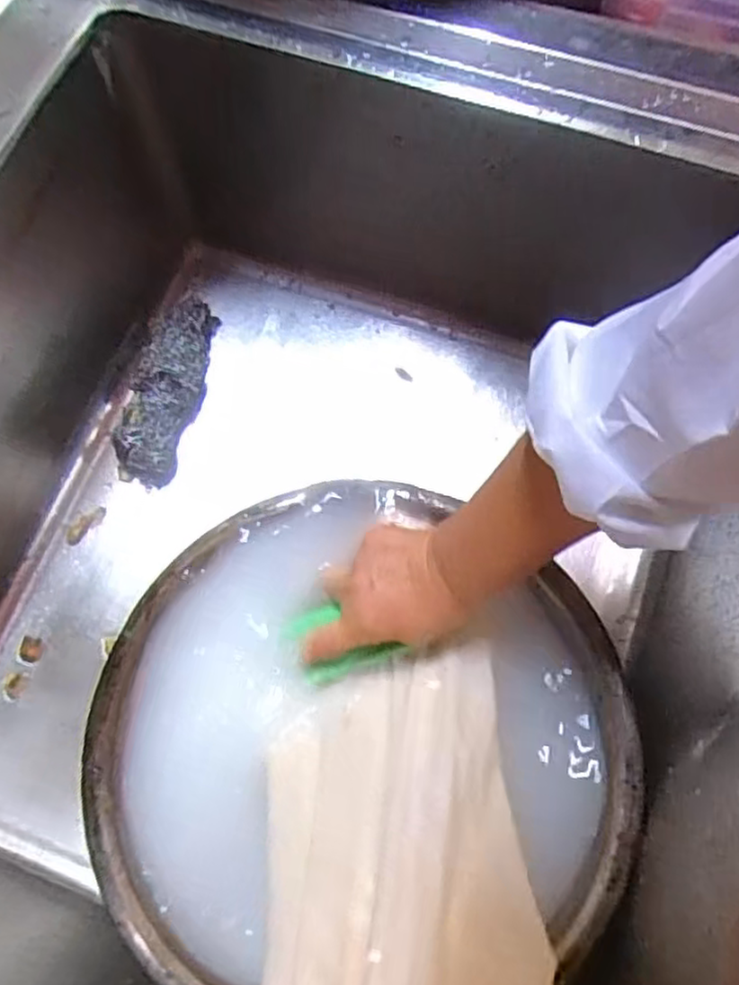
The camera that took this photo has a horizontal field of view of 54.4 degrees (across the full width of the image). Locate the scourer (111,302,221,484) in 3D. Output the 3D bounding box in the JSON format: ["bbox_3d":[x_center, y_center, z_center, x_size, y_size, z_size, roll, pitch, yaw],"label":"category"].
[{"bbox_3d":[-0.177,-0.094,0.637,0.058,0.045,0.176,13,72,6],"label":"scourer"}]

